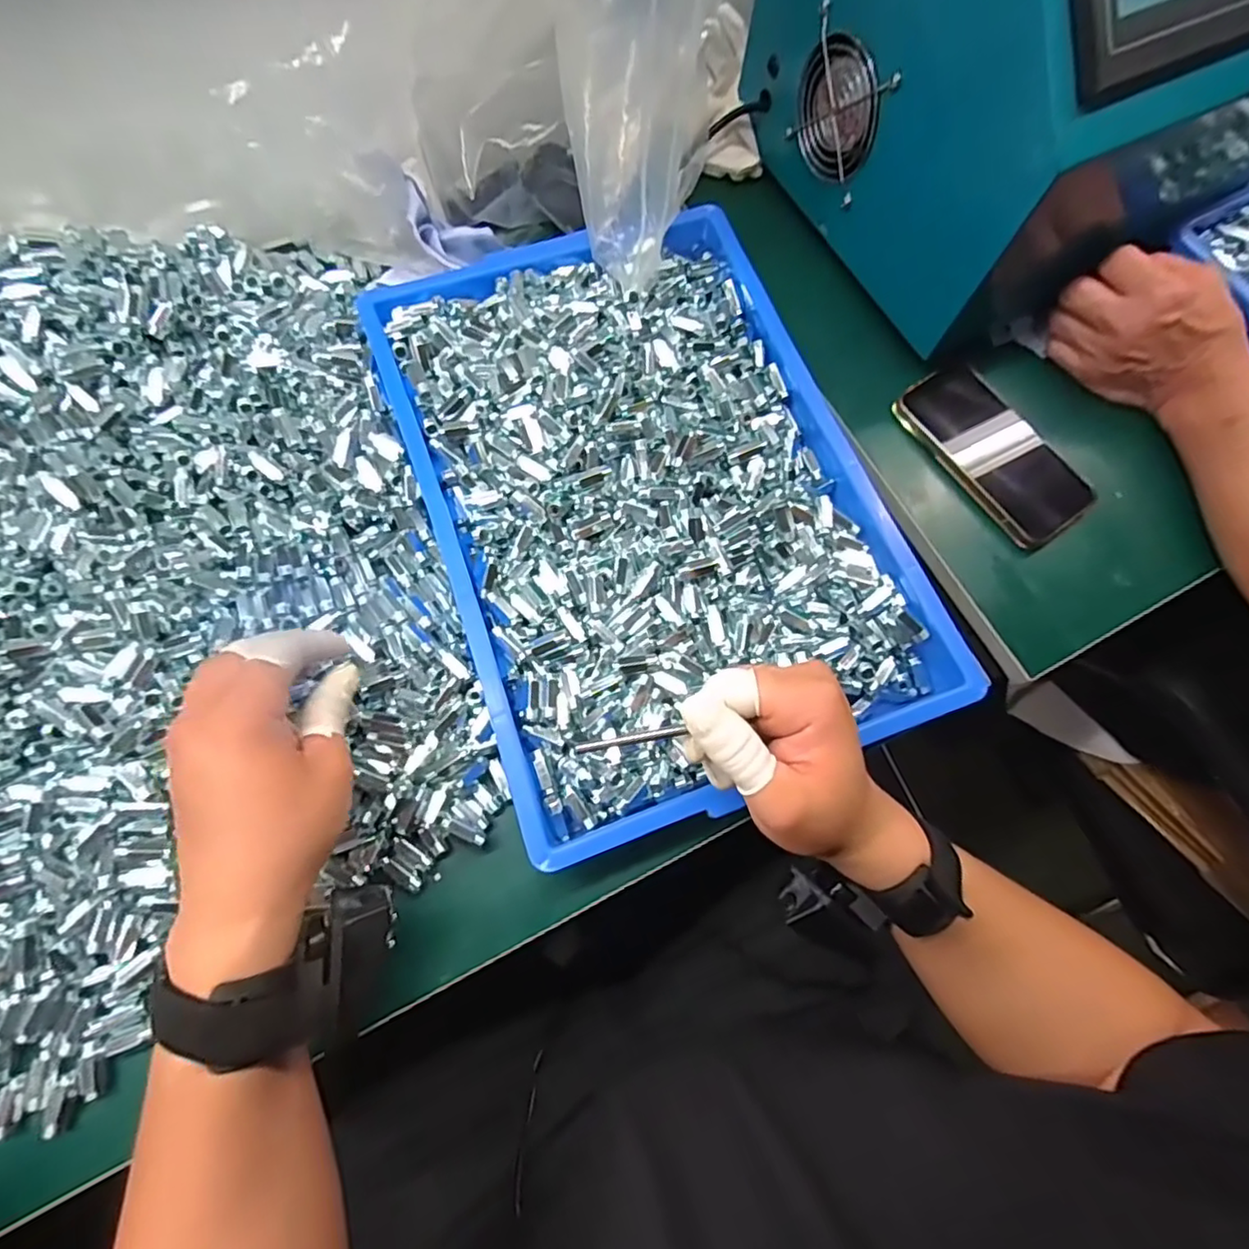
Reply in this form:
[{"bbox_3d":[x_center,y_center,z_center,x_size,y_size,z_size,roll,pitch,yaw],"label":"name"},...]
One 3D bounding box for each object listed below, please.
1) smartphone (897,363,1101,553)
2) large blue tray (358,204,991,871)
[{"bbox_3d":[0.283,-0.133,0.476,0.080,0.011,0.152,-32,77,-11],"label":"smartphone"},{"bbox_3d":[0.012,-0.095,0.431,0.282,0.043,0.421,-19,74,-8],"label":"large blue tray"}]

